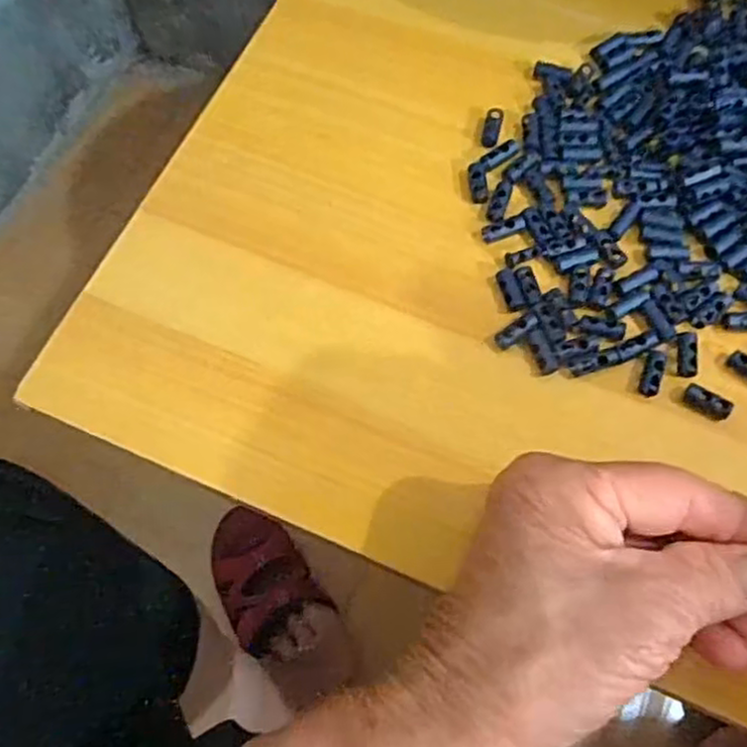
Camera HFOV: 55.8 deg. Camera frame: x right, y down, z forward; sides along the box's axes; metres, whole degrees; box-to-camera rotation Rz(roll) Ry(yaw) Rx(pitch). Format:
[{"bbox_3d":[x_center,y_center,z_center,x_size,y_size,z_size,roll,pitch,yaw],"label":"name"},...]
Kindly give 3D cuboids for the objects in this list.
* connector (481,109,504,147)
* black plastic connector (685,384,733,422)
[{"bbox_3d":[0.057,-0.118,0.336,0.008,0.004,0.022,14,69,6],"label":"connector"},{"bbox_3d":[0.134,0.011,0.283,0.018,0.004,0.010,29,72,12],"label":"black plastic connector"}]

